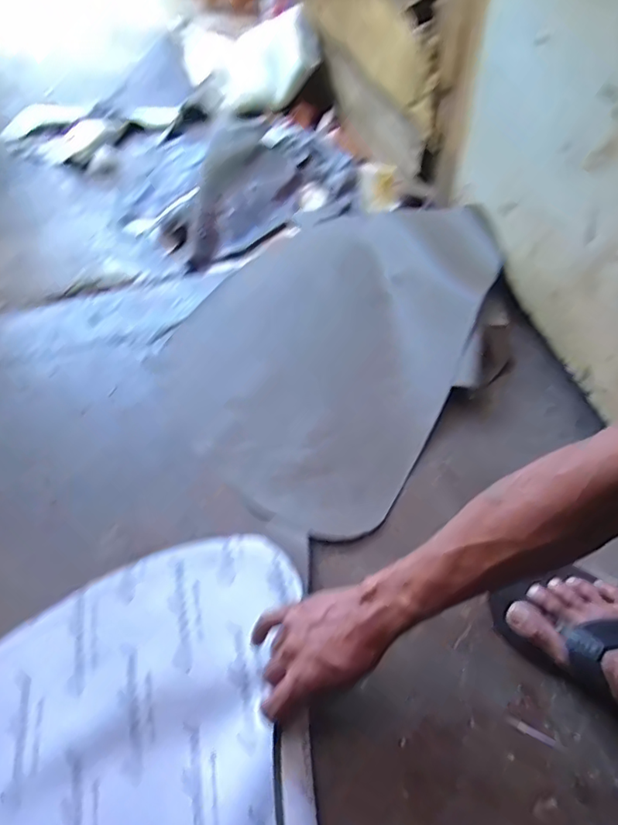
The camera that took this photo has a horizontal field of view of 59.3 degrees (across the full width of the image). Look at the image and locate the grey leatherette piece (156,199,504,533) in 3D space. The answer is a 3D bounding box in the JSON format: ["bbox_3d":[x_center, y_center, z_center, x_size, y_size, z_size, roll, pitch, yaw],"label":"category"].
[{"bbox_3d":[0.028,-0.119,0.783,0.400,0.104,0.545,26,60,16],"label":"grey leatherette piece"}]

